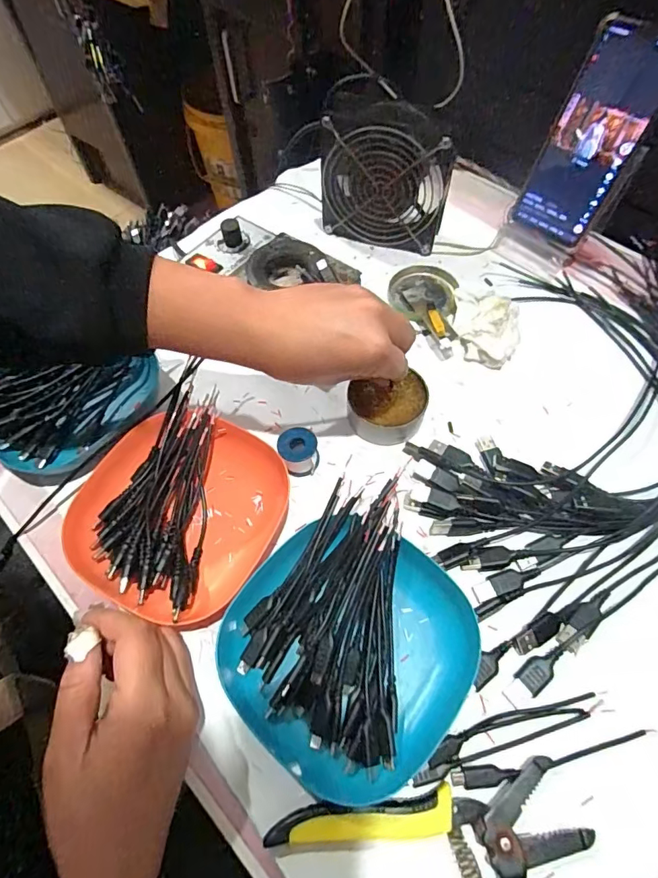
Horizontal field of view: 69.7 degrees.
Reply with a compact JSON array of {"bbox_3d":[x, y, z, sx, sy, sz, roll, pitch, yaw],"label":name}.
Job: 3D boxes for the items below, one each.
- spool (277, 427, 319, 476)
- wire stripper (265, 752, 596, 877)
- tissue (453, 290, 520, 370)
[{"bbox_3d":[-0.023,0.010,0.361,0.029,0.028,0.028,-9,61,-4],"label":"spool"},{"bbox_3d":[0.060,0.219,0.246,0.146,0.014,0.115,-30,64,-14],"label":"wire stripper"},{"bbox_3d":[0.140,-0.099,0.422,0.055,0.022,0.069,9,61,6],"label":"tissue"}]

